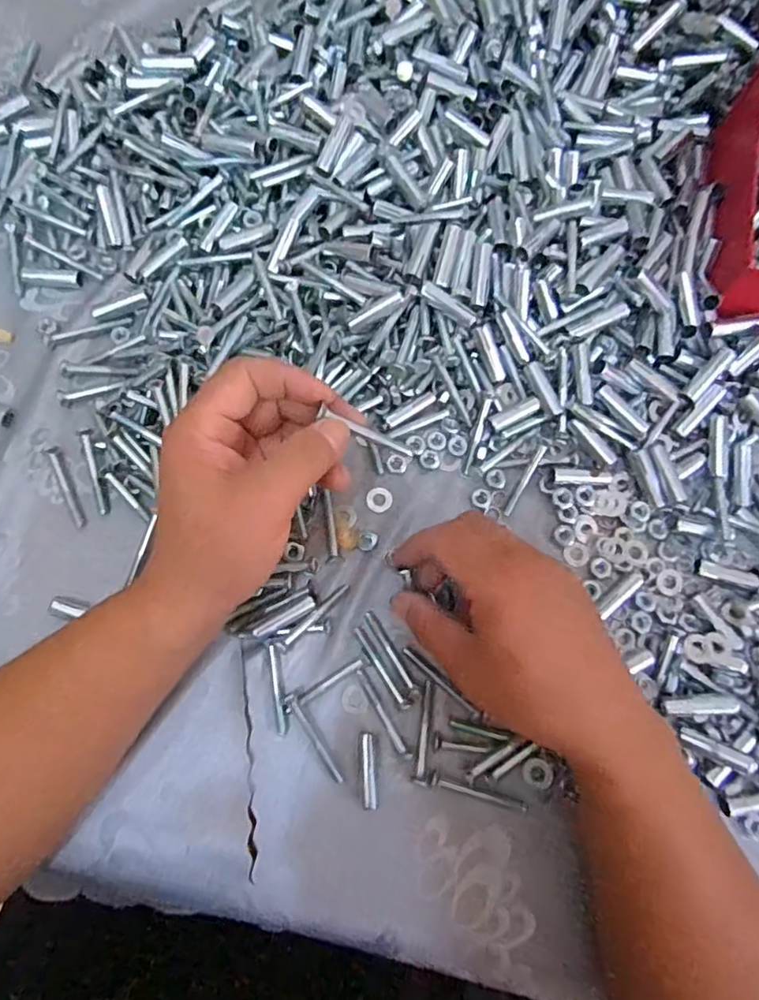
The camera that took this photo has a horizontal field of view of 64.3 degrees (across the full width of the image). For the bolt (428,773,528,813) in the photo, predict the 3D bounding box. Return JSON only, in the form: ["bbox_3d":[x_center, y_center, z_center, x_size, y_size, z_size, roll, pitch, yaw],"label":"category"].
[{"bbox_3d":[0.056,0.165,0.338,0.056,0.007,0.006,15,74,3],"label":"bolt"}]

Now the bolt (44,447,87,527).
[{"bbox_3d":[-0.196,-0.009,0.380,0.008,0.004,0.057,-27,76,-9],"label":"bolt"}]

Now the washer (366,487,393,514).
[{"bbox_3d":[0.000,0.000,0.388,0.017,0.004,0.016,0,74,-1],"label":"washer"}]

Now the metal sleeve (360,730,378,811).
[{"bbox_3d":[-0.006,0.152,0.339,0.009,0.008,0.040,-2,74,-2],"label":"metal sleeve"}]

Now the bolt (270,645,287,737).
[{"bbox_3d":[-0.059,0.109,0.349,0.007,0.004,0.049,-7,74,-3],"label":"bolt"}]

